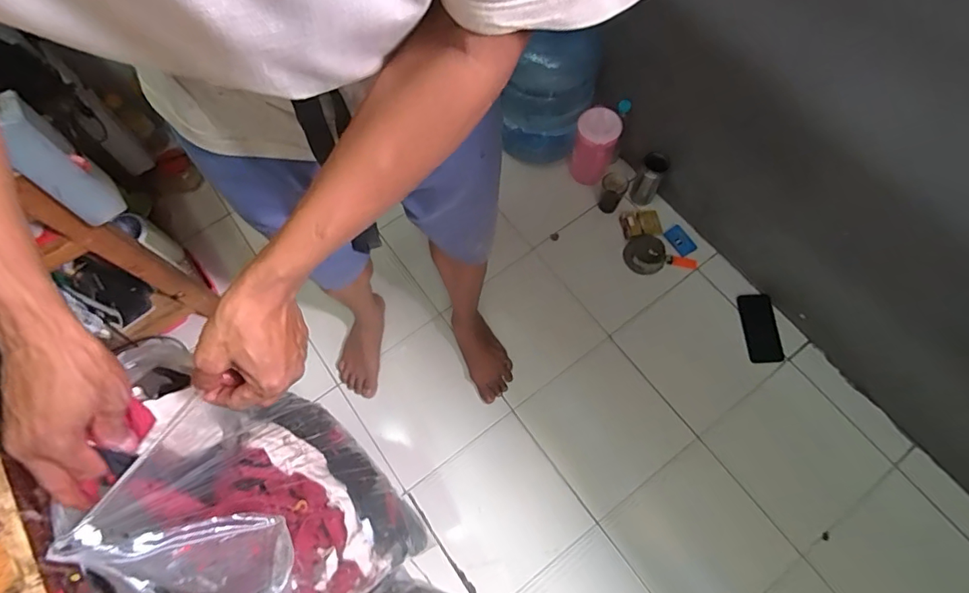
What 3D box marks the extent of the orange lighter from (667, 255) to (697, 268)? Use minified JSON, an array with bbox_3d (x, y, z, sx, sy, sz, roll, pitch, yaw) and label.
[{"bbox_3d":[0.498,-0.087,1.251,0.076,0.010,0.024,16,70,8],"label":"orange lighter"}]

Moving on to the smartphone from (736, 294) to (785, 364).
[{"bbox_3d":[0.658,0.075,1.183,0.077,0.008,0.167,-5,71,12],"label":"smartphone"}]

